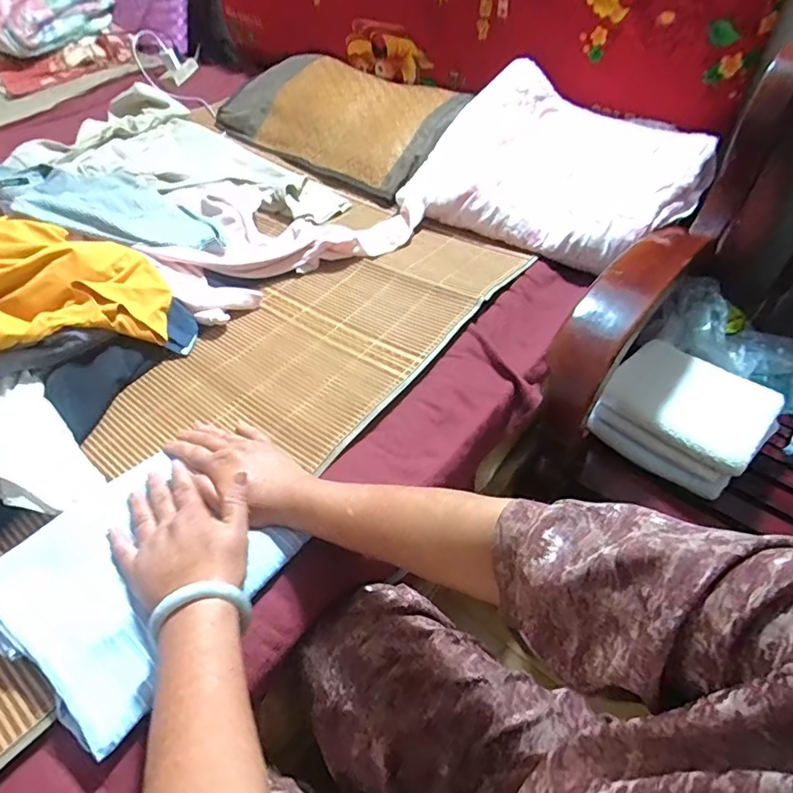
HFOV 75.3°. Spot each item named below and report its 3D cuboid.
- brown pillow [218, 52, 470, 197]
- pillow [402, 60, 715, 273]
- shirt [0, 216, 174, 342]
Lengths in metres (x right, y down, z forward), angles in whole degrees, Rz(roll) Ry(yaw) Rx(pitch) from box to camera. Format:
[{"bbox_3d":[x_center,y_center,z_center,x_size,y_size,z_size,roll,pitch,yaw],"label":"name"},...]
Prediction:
[{"bbox_3d":[-0.123,-0.625,1.144,0.574,0.116,0.316,32,54,26],"label":"brown pillow"},{"bbox_3d":[0.272,-0.401,0.884,0.436,0.068,0.352,27,67,23],"label":"pillow"},{"bbox_3d":[-0.495,-0.122,0.643,0.365,0.082,0.266,-22,51,-20],"label":"shirt"}]

